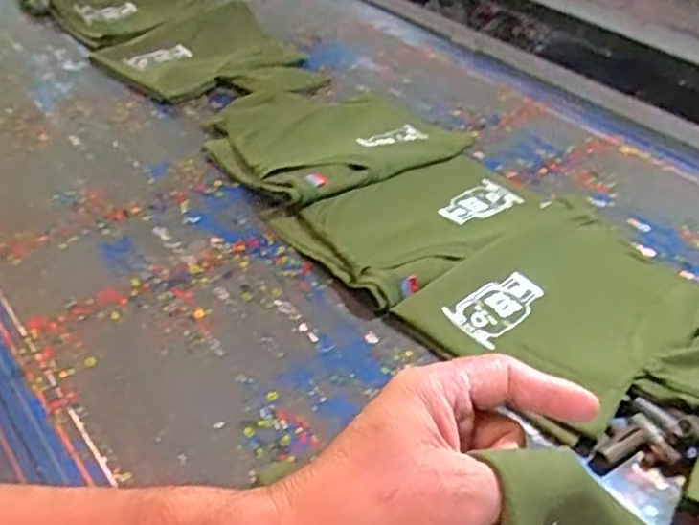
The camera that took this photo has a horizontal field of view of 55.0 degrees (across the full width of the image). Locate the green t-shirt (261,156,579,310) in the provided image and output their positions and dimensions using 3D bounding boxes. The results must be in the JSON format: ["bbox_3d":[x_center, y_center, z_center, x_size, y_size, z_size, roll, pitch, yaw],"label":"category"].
[{"bbox_3d":[0.107,-0.062,0.926,0.358,0.033,0.218,-22,46,-30],"label":"green t-shirt"}]

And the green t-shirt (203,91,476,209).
[{"bbox_3d":[-0.029,-0.215,1.102,0.386,0.038,0.322,-25,48,-32],"label":"green t-shirt"}]

